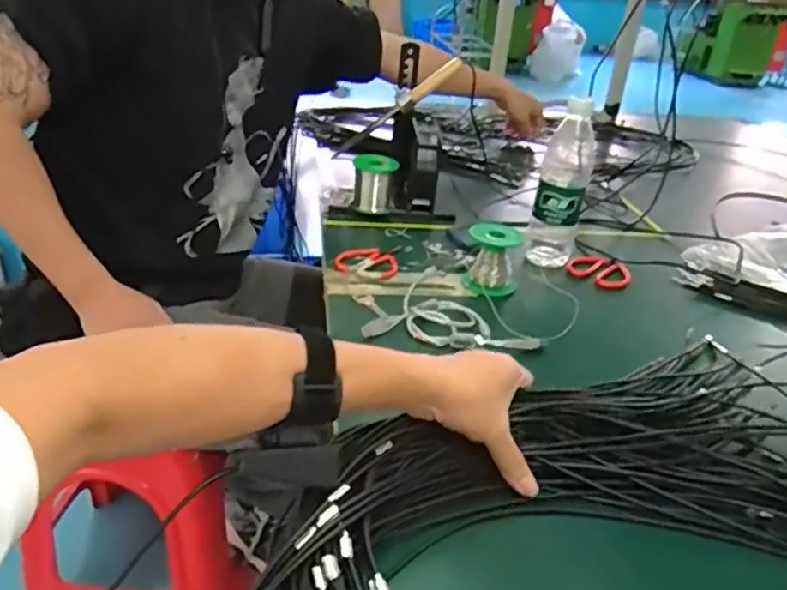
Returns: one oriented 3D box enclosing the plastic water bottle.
[{"bbox_3d":[0.230,-0.141,0.885,0.067,0.200,0.072,12,30,12],"label":"plastic water bottle"}]

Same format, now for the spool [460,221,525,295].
[{"bbox_3d":[0.125,-0.048,0.824,0.066,0.071,0.070,9,30,6],"label":"spool"}]

